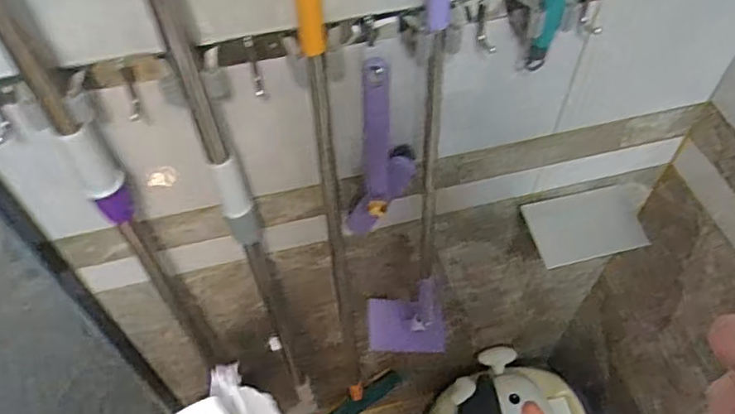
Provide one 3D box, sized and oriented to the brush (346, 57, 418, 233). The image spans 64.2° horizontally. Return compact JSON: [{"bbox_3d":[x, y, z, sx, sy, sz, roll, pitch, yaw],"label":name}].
[{"bbox_3d":[0.013,-0.057,0.643,0.080,0.242,0.061,0,55,1],"label":"brush"}]

